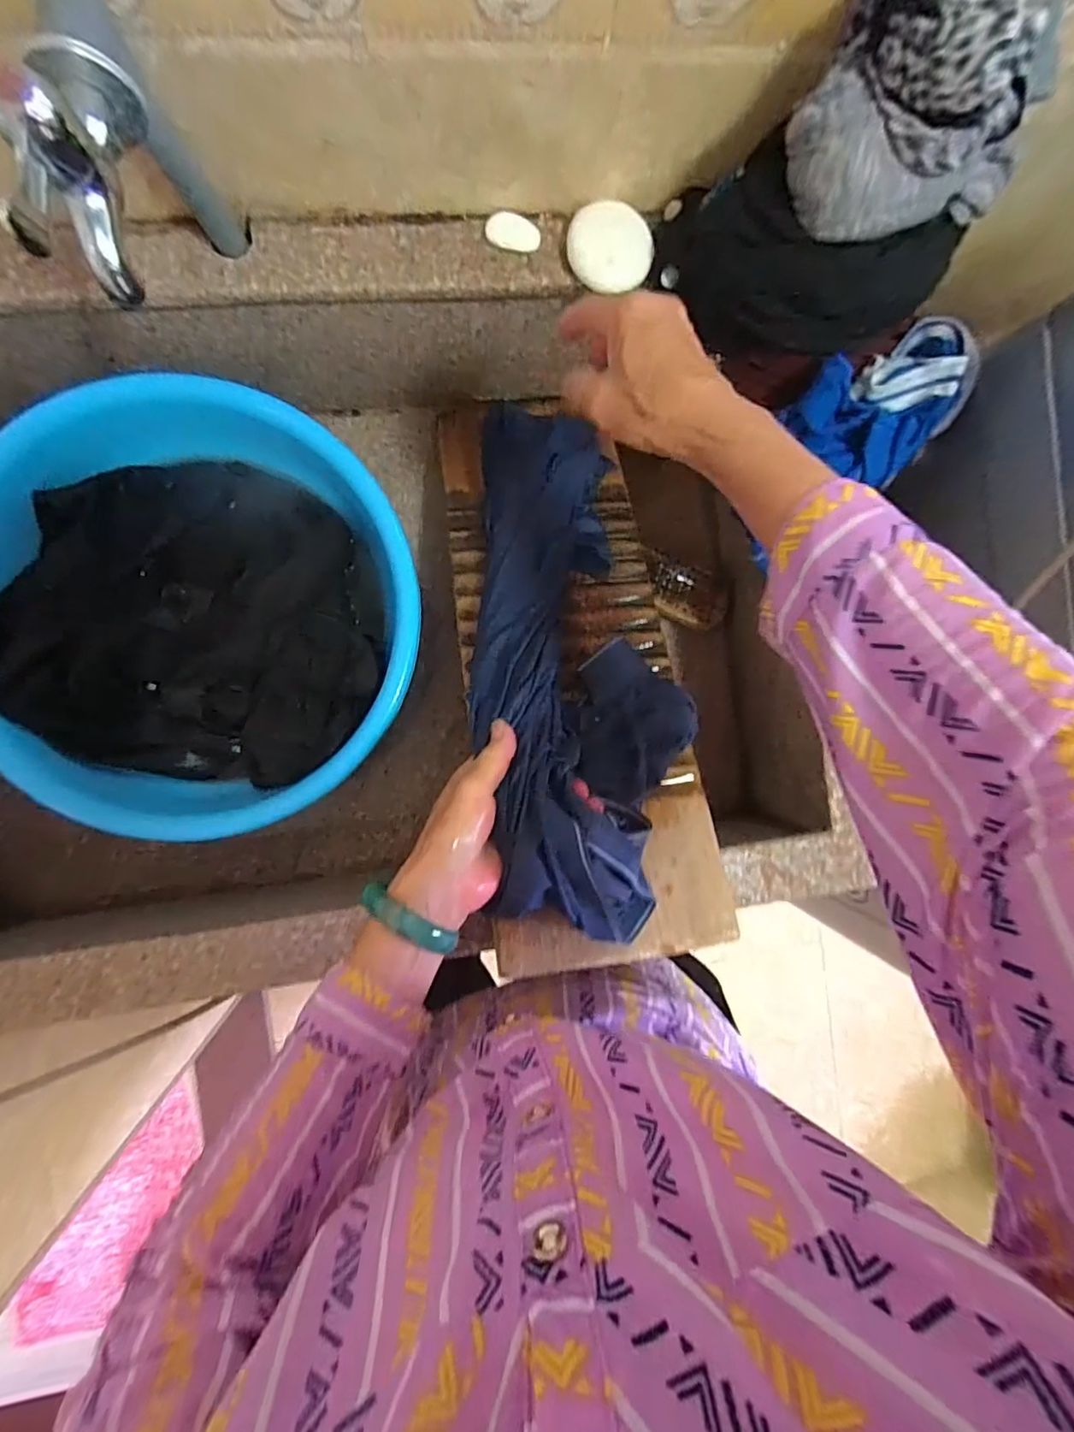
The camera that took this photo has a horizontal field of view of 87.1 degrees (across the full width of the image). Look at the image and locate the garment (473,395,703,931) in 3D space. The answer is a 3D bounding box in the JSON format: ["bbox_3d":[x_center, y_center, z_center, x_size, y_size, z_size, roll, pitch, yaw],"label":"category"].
[{"bbox_3d":[0.030,-0.072,0.450,0.155,0.066,0.448,-1,64,-6],"label":"garment"}]

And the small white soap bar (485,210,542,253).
[{"bbox_3d":[-0.017,-0.346,0.404,0.037,0.009,0.020,5,92,-5],"label":"small white soap bar"}]

